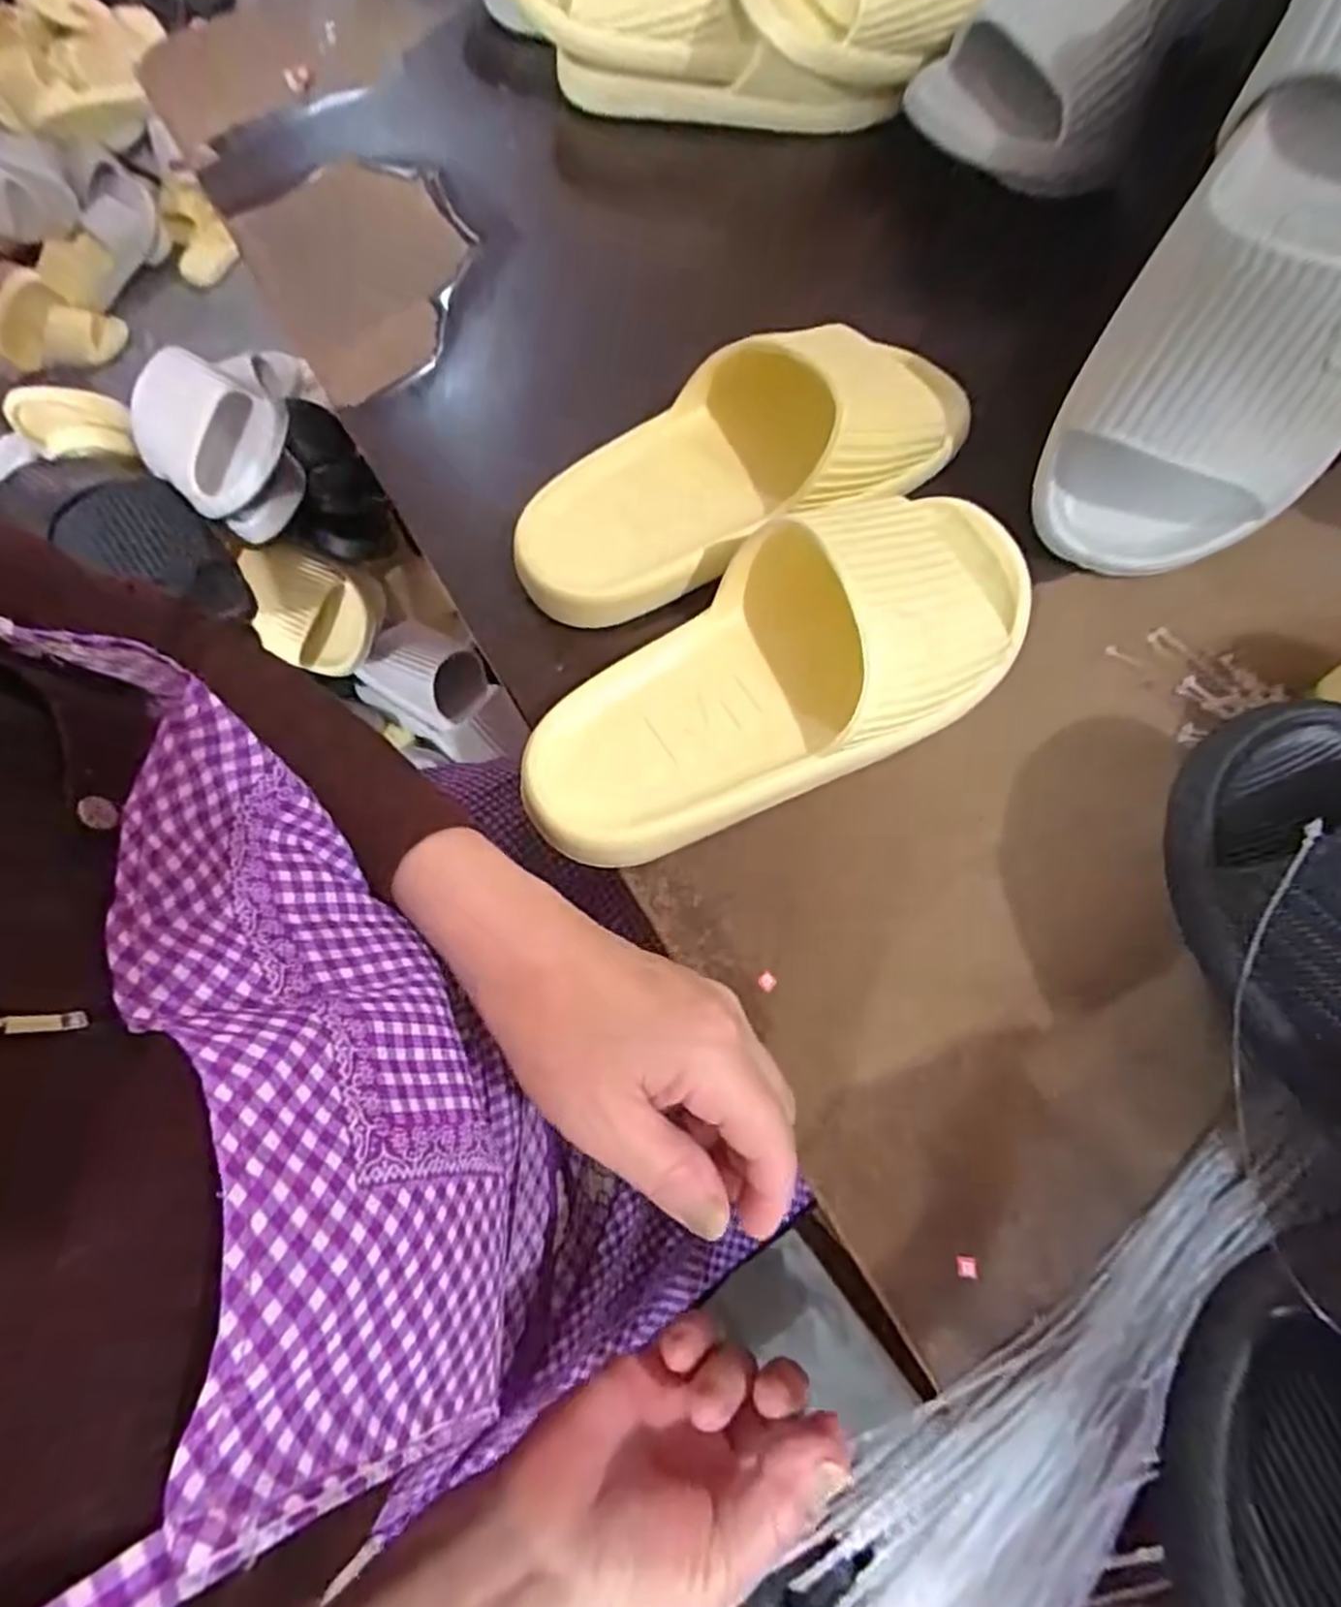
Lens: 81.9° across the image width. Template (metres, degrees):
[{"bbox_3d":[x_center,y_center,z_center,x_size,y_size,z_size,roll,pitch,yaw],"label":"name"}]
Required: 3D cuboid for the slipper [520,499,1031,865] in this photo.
[{"bbox_3d":[0.055,-0.065,0.325,0.256,0.064,0.104,-30,73,-9],"label":"slipper"}]

